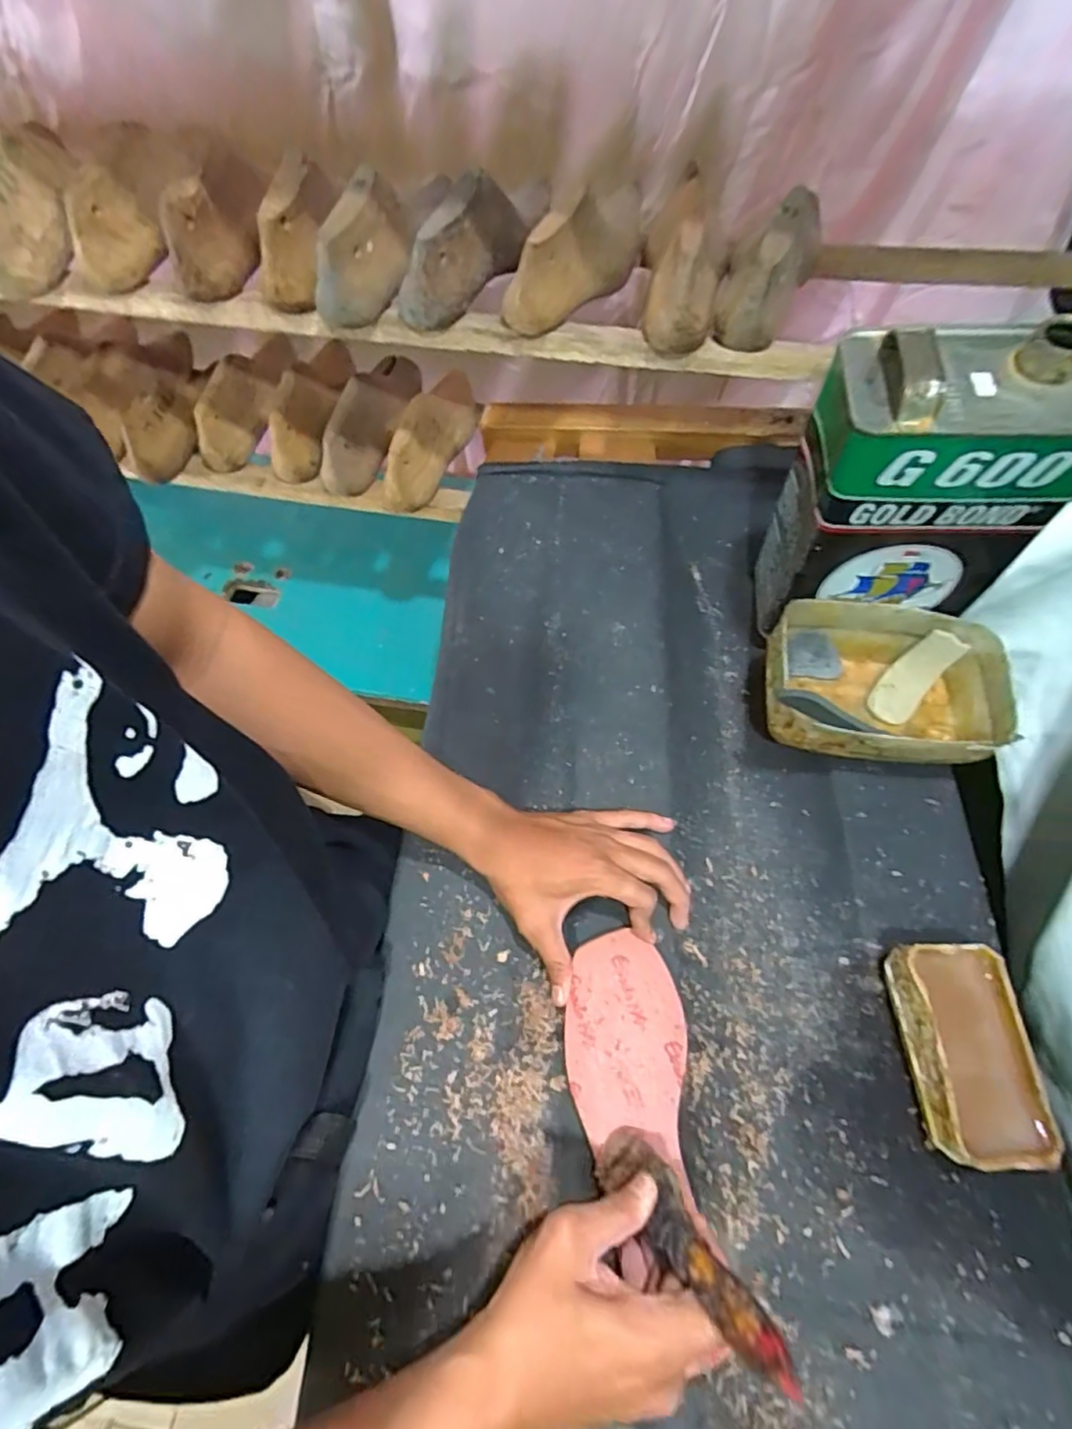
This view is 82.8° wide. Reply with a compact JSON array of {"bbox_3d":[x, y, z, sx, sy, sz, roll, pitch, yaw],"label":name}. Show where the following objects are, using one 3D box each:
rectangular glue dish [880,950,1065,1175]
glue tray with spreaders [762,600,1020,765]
[{"bbox_3d":[0.286,0.224,0.409,0.074,0.045,0.128,-1,62,0],"label":"rectangular glue dish"},{"bbox_3d":[0.288,-0.021,0.517,0.186,0.078,0.124,7,63,5],"label":"glue tray with spreaders"}]

